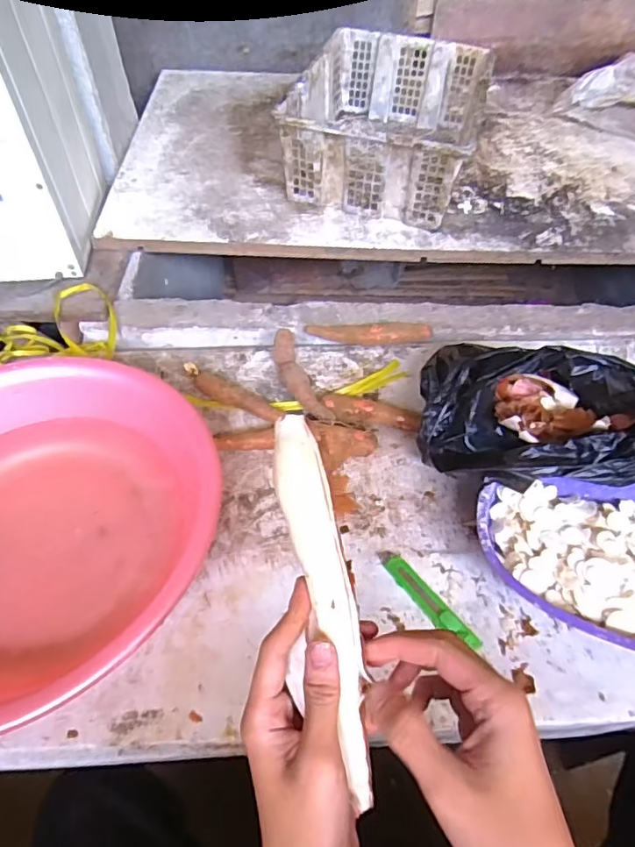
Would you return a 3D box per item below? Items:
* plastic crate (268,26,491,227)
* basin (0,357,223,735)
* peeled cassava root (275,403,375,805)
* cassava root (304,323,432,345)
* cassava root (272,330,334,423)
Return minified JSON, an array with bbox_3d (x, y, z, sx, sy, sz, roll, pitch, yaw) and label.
[{"bbox_3d":[0.143,-0.607,1.065,0.337,0.161,0.475,15,55,8],"label":"plastic crate"},{"bbox_3d":[-0.319,0.103,0.583,0.404,0.119,0.383,1,54,-2],"label":"basin"},{"bbox_3d":[0.005,0.104,0.315,0.029,0.023,0.224,-11,81,-10],"label":"peeled cassava root"},{"bbox_3d":[0.084,-0.144,0.846,0.196,0.025,0.034,0,54,-3],"label":"cassava root"},{"bbox_3d":[-0.027,-0.061,0.779,0.041,0.036,0.188,-18,57,-15],"label":"cassava root"}]

